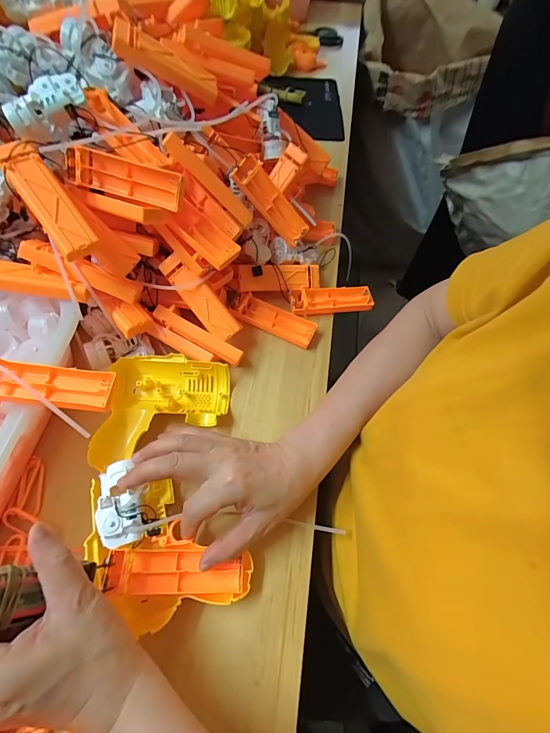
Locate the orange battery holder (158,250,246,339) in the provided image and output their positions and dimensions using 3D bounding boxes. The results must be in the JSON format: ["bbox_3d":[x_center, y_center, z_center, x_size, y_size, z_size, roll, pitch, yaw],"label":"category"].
[{"bbox_3d":[-0.082,-0.076,0.391,0.031,0.018,0.108,-41,96,10],"label":"orange battery holder"}]

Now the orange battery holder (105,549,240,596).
[{"bbox_3d":[-0.083,0.172,0.293,0.108,0.022,0.032,10,60,-10],"label":"orange battery holder"}]

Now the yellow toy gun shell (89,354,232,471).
[{"bbox_3d":[-0.116,0.046,0.371,0.125,0.031,0.114,2,60,-1],"label":"yellow toy gun shell"}]

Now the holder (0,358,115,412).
[{"bbox_3d":[-0.191,0.015,0.288,0.107,0.028,0.034,4,60,0],"label":"holder"}]

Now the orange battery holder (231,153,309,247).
[{"bbox_3d":[-0.004,-0.197,0.421,0.035,0.110,0.020,-50,33,0],"label":"orange battery holder"}]

